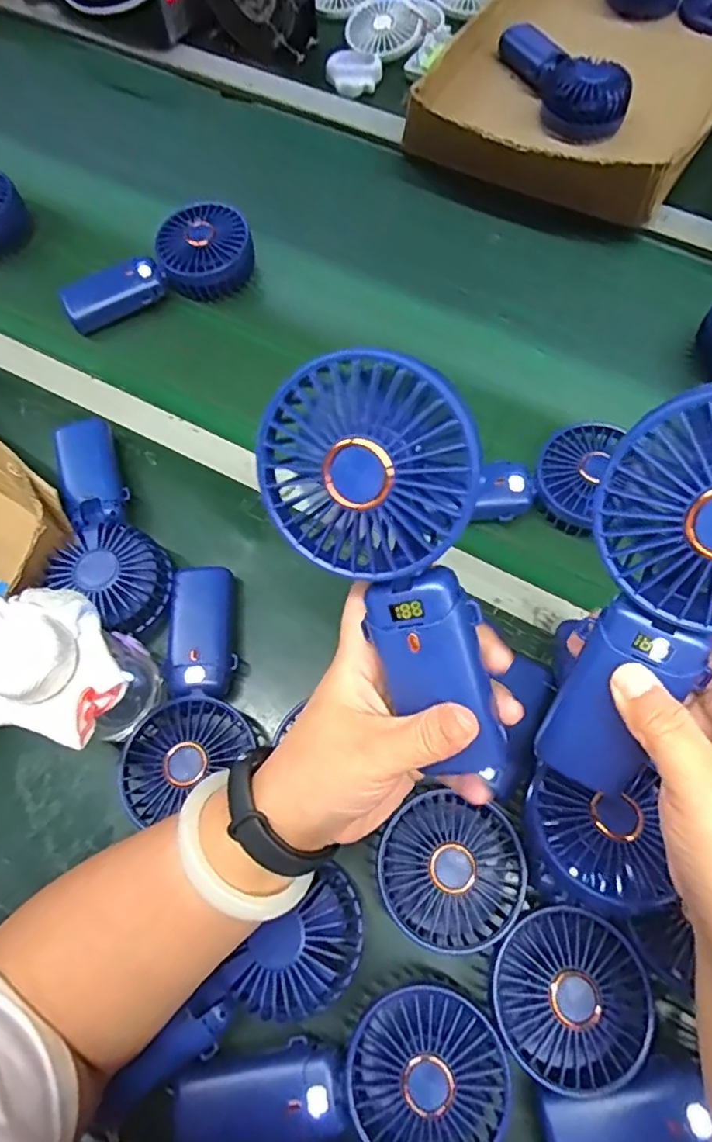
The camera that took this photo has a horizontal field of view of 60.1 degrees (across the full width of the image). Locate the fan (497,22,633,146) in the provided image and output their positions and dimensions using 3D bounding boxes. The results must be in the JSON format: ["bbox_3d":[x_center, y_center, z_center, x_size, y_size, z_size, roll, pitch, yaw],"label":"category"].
[{"bbox_3d":[0.227,-0.542,0.668,0.078,0.038,0.177,-18,68,-6],"label":"fan"}]

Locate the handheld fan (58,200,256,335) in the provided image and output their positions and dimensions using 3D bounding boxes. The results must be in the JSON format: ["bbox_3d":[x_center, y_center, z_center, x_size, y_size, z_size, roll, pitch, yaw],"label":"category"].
[{"bbox_3d":[-0.188,-0.286,0.589,0.182,0.059,0.075,-22,69,-8],"label":"handheld fan"}]

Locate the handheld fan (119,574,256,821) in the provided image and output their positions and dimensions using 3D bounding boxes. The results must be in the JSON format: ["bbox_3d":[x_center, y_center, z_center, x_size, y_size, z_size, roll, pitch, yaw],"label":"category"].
[{"bbox_3d":[-0.106,0.085,0.432,0.081,0.054,0.178,9,68,5],"label":"handheld fan"}]

